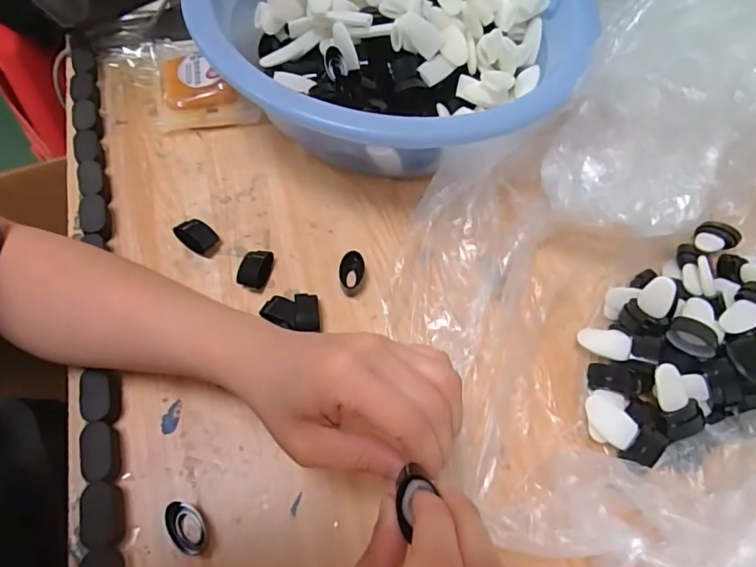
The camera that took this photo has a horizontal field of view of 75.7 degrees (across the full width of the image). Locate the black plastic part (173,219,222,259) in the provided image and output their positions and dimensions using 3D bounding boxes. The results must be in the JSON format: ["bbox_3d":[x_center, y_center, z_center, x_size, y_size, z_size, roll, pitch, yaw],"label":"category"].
[{"bbox_3d":[-0.146,-0.038,0.395,0.033,0.016,0.022,32,66,17],"label":"black plastic part"}]

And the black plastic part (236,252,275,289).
[{"bbox_3d":[-0.096,-0.011,0.385,0.021,0.012,0.031,18,63,5],"label":"black plastic part"}]

